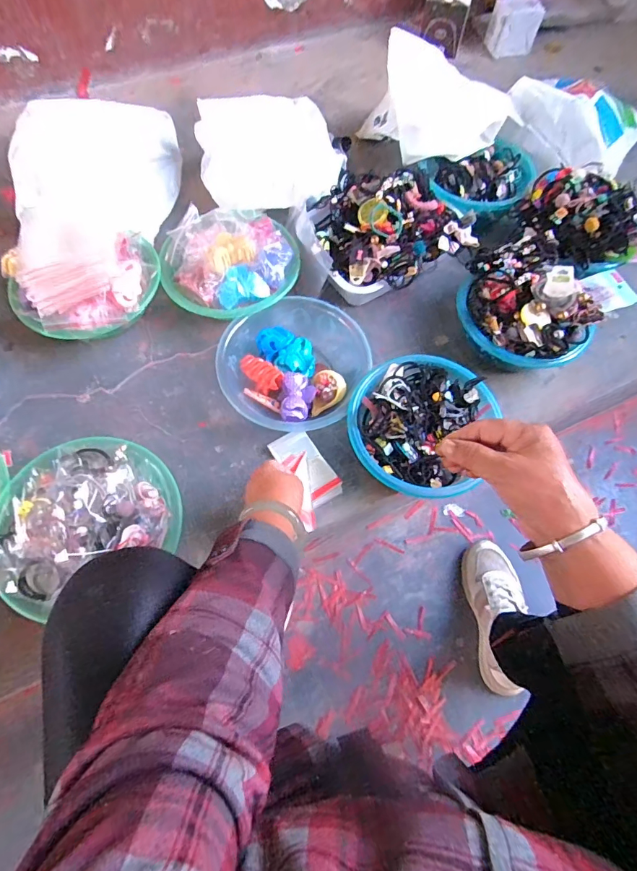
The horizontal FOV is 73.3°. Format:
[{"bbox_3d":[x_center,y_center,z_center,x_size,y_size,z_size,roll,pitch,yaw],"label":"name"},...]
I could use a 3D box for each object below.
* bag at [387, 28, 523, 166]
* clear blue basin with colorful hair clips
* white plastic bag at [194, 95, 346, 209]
[{"bbox_3d":[0.254,-0.660,0.824,0.223,0.037,0.219,-20,106,-1],"label":"bag"},{"bbox_3d":[-0.041,-0.113,0.713,0.215,0.082,0.223,1,67,-2],"label":"clear blue basin with colorful hair clips"},{"bbox_3d":[-0.092,-0.571,0.858,0.279,0.092,0.226,-7,67,-5],"label":"white plastic bag"}]

